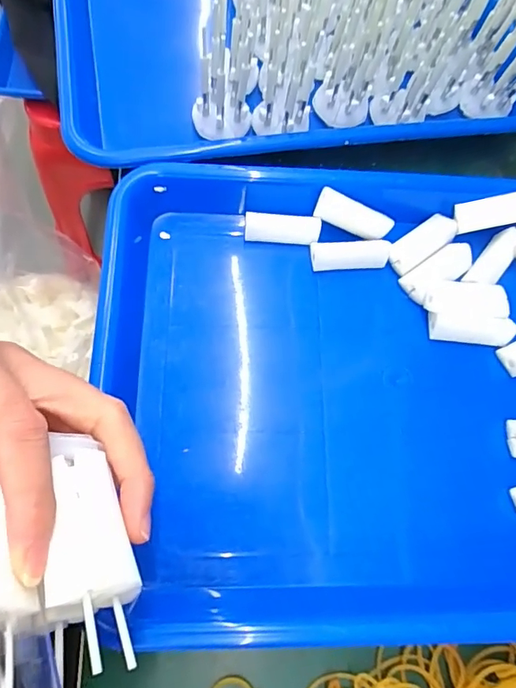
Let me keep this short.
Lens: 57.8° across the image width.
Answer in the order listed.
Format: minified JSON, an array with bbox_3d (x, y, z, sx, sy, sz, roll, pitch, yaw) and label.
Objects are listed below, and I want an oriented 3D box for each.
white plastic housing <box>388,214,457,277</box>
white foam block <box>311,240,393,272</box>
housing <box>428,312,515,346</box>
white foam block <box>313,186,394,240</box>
[{"bbox_3d":[0.100,-0.062,0.289,0.047,0.008,0.020,-35,77,-15],"label":"white plastic housing"},{"bbox_3d":[0.056,-0.054,0.285,0.047,0.011,0.014,-2,71,-6],"label":"white foam block"},{"bbox_3d":[0.125,-0.009,0.273,0.050,0.011,0.014,5,70,-3],"label":"housing"},{"bbox_3d":[0.057,-0.077,0.282,0.047,0.014,0.012,22,72,-7],"label":"white foam block"}]

